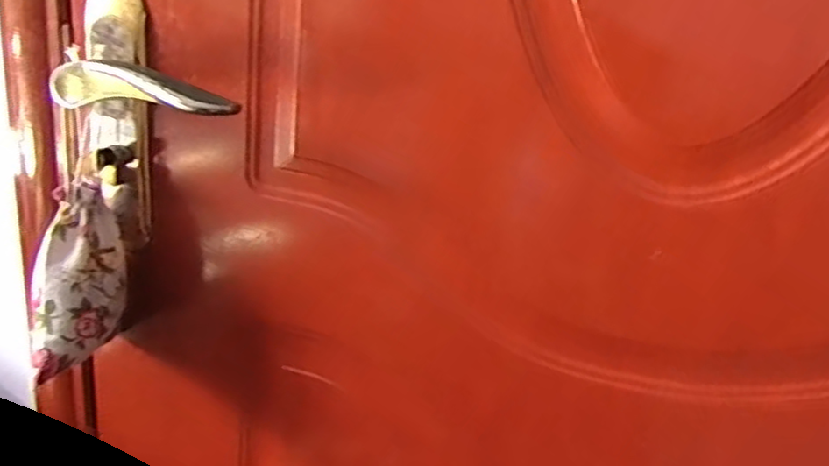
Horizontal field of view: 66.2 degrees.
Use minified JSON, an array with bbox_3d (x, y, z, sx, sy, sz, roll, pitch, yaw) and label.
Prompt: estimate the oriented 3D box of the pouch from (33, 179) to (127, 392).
[{"bbox_3d":[-0.233,0.032,0.442,0.049,0.133,0.061,7,-2,0],"label":"pouch"}]

